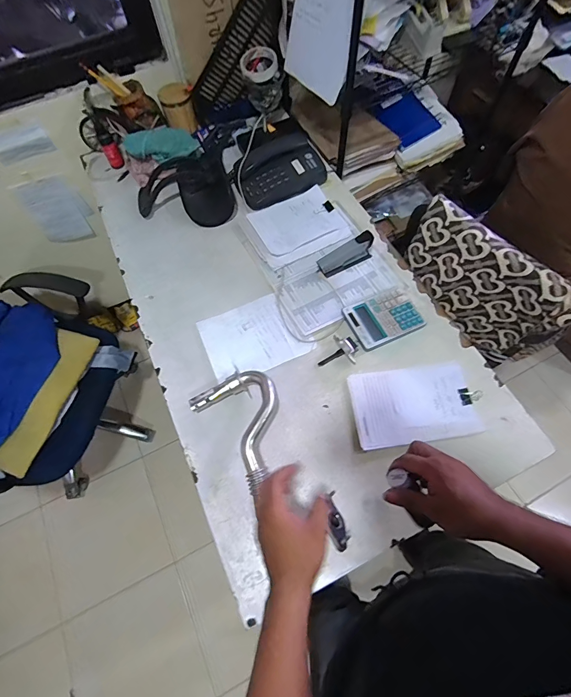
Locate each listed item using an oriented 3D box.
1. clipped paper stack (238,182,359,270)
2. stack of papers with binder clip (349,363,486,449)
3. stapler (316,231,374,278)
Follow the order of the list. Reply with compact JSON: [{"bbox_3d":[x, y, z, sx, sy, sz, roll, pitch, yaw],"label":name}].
[{"bbox_3d":[0.029,-0.294,0.854,0.229,0.027,0.158,-27,67,-10],"label":"clipped paper stack"},{"bbox_3d":[0.239,0.103,0.666,0.220,0.017,0.138,-8,65,-2],"label":"stack of papers with binder clip"},{"bbox_3d":[0.132,-0.208,0.784,0.121,0.069,0.034,-25,67,-9],"label":"stapler"}]

